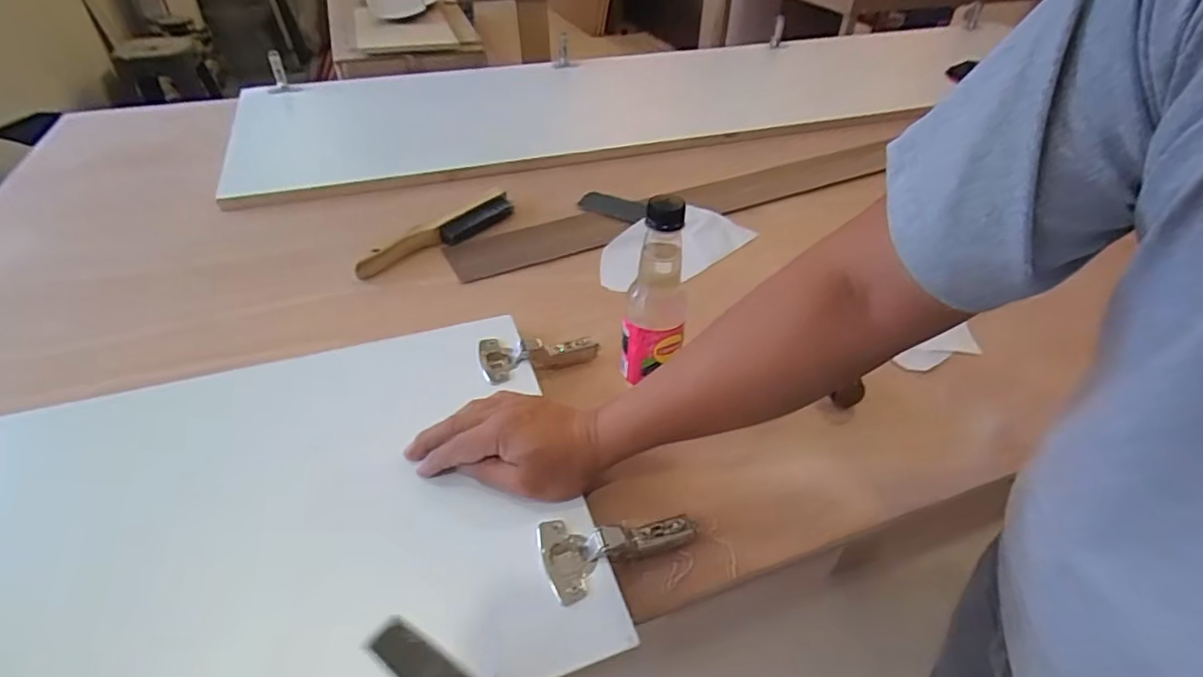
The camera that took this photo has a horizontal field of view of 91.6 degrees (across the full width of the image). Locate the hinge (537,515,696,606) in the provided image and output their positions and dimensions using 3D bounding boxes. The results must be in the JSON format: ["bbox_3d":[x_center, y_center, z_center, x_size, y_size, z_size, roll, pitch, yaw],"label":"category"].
[{"bbox_3d":[0.015,0.155,0.426,0.114,0.032,0.059,-8,42,-11],"label":"hinge"}]

